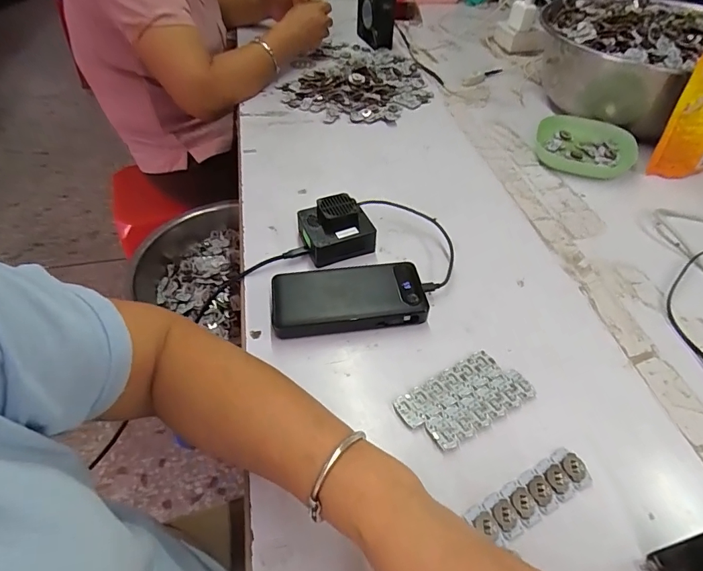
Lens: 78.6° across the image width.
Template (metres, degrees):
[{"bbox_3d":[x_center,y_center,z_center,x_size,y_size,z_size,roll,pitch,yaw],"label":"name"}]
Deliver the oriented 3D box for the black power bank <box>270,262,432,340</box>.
[{"bbox_3d":[-0.003,0.014,0.453,0.155,0.026,0.071,-6,48,-7],"label":"black power bank"}]

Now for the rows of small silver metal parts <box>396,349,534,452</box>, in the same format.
[{"bbox_3d":[0.103,0.101,0.388,0.119,0.005,0.061,-21,51,-19],"label":"rows of small silver metal parts"}]

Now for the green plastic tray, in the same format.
[{"bbox_3d":[0.369,-0.221,0.682,0.141,0.027,0.132,20,50,17],"label":"green plastic tray"}]

